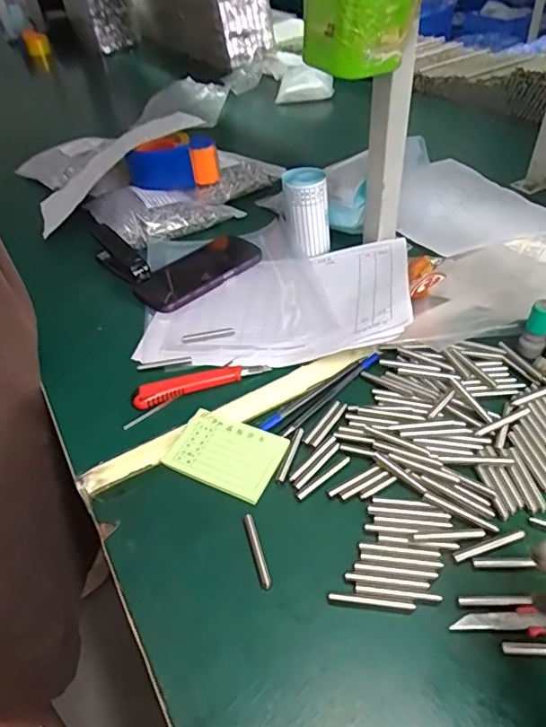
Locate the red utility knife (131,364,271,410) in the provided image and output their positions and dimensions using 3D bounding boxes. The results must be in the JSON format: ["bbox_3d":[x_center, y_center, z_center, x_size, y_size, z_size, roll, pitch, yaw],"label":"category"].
[{"bbox_3d":[-0.072,0.015,0.516,0.137,0.011,0.027,-18,44,-13],"label":"red utility knife"}]

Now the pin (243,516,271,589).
[{"bbox_3d":[-0.012,0.140,0.384,0.007,0.004,0.058,-14,44,-9],"label":"pin"}]

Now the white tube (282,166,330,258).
[{"bbox_3d":[0.043,-0.195,0.663,0.057,0.092,0.062,-4,43,1],"label":"white tube"}]

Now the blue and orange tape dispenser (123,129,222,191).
[{"bbox_3d":[-0.153,-0.304,0.782,0.138,0.068,0.047,-10,43,-5],"label":"blue and orange tape dispenser"}]

